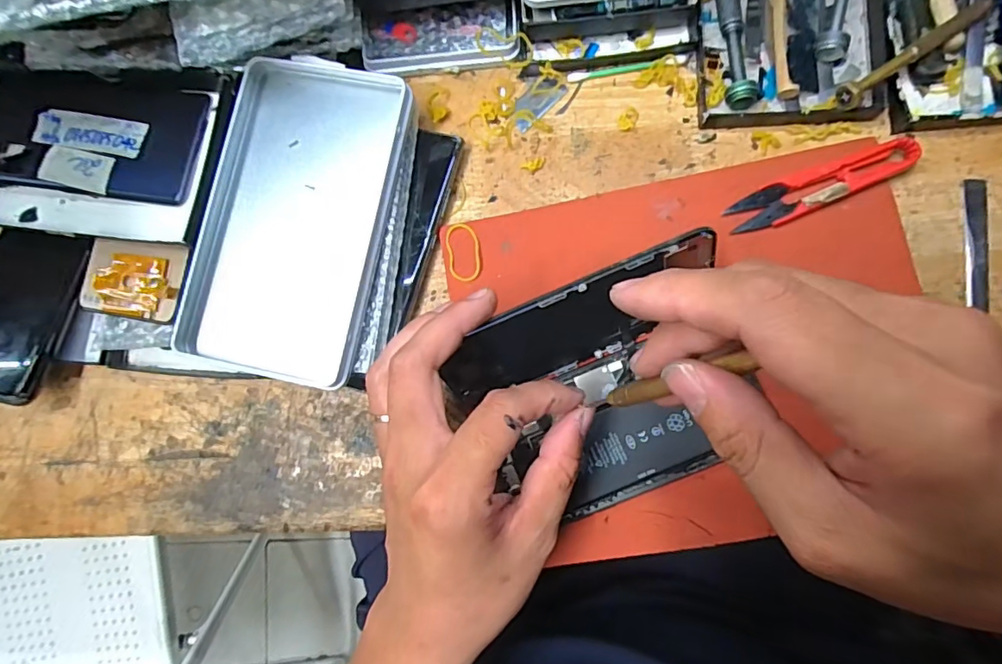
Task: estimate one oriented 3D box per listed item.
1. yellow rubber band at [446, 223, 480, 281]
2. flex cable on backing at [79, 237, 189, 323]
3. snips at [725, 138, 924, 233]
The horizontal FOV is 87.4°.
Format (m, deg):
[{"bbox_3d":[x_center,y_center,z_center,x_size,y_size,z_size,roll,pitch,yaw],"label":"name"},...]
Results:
[{"bbox_3d":[-0.023,-0.048,0.316,0.020,0.004,0.037,-9,82,6],"label":"yellow rubber band"},{"bbox_3d":[-0.223,-0.032,0.318,0.066,0.007,0.046,7,84,8],"label":"flex cable on backing"},{"bbox_3d":[0.179,-0.081,0.291,0.100,0.011,0.022,-21,81,4],"label":"snips"}]

